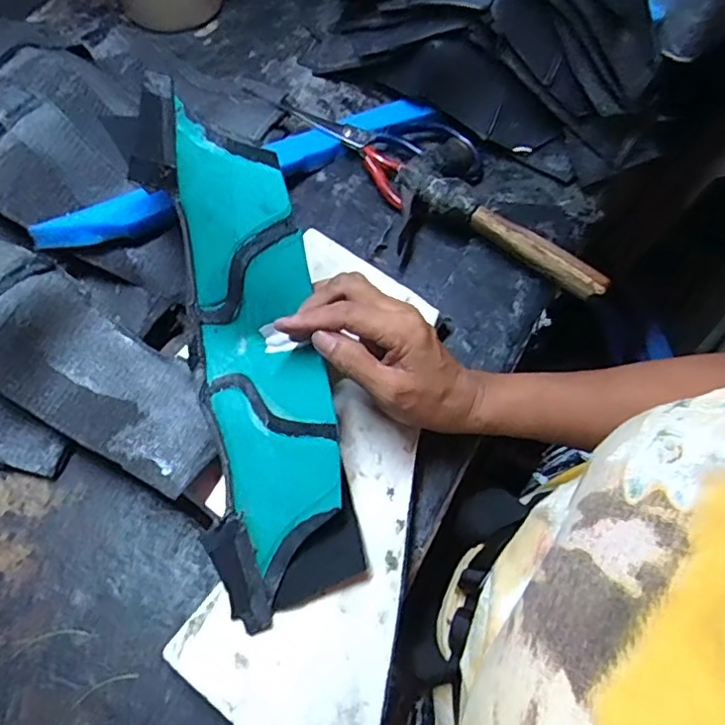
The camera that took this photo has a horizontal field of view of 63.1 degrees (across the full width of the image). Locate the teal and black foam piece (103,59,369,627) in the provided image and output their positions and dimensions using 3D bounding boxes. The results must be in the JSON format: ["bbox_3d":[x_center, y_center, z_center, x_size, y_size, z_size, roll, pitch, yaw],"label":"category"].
[{"bbox_3d":[-0.072,-0.008,0.378,0.091,0.060,0.316,-13,87,-8],"label":"teal and black foam piece"}]

